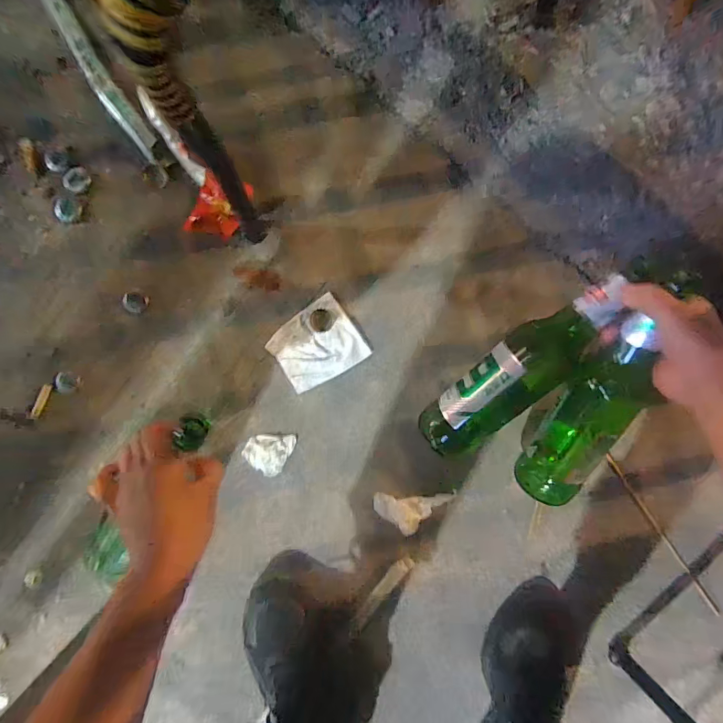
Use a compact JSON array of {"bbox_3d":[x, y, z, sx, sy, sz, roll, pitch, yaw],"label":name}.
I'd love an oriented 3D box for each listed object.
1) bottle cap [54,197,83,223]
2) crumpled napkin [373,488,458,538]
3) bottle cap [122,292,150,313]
[{"bbox_3d":[-0.329,-0.169,0.462,0.024,0.009,0.026,0,96,-1],"label":"bottle cap"},{"bbox_3d":[0.065,0.185,0.500,0.098,0.013,0.051,-2,96,-1],"label":"crumpled napkin"},{"bbox_3d":[-0.259,-0.068,0.470,0.026,0.004,0.022,17,96,-3],"label":"bottle cap"}]

